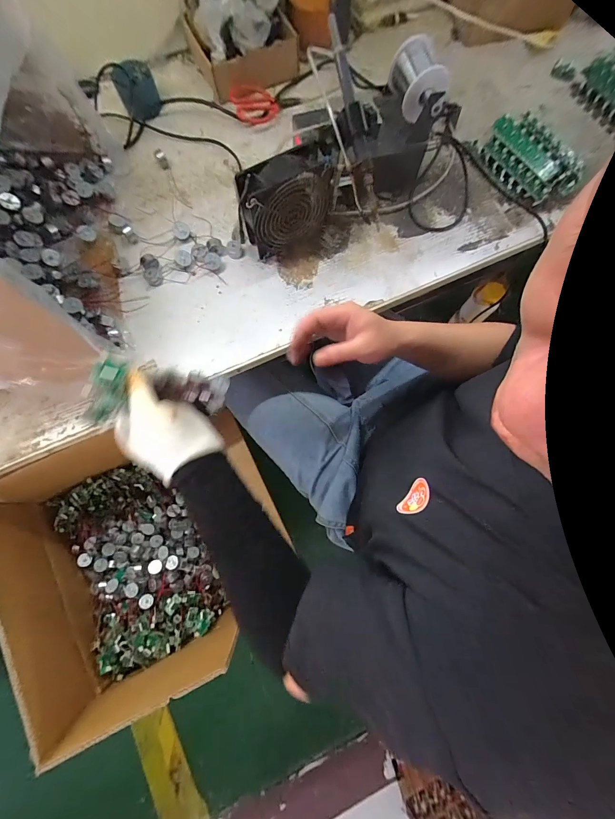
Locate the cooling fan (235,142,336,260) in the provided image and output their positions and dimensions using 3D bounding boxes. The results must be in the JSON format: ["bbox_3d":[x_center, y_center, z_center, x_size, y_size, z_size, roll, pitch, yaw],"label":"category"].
[{"bbox_3d":[-0.026,-0.294,0.467,0.132,0.123,0.049,-25,80,-6],"label":"cooling fan"}]

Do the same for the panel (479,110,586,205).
[{"bbox_3d":[0.364,-0.416,0.536,0.113,0.029,0.159,-32,81,15],"label":"panel"}]

